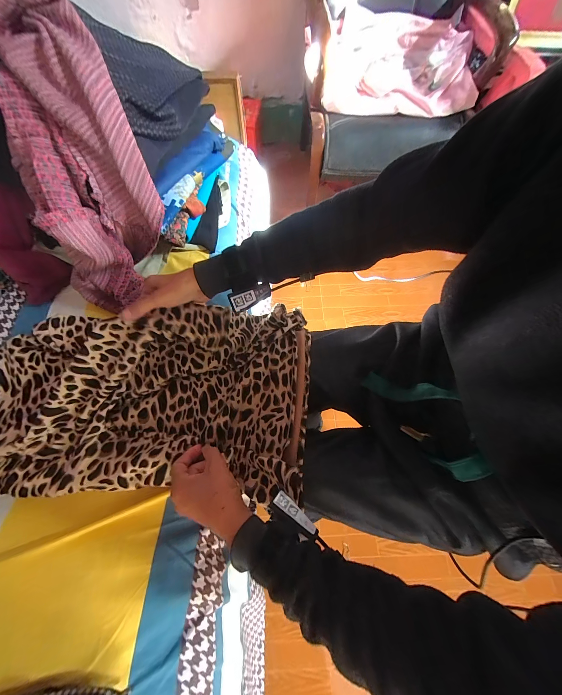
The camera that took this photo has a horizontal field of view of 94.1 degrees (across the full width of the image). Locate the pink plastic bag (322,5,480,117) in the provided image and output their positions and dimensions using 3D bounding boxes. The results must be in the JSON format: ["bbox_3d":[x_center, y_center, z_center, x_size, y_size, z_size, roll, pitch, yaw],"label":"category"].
[{"bbox_3d":[0.426,-1.045,0.967,0.539,0.140,0.415,2,67,1],"label":"pink plastic bag"}]

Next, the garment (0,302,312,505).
[{"bbox_3d":[-0.214,0.066,0.441,0.514,0.122,0.311,1,67,0],"label":"garment"}]

